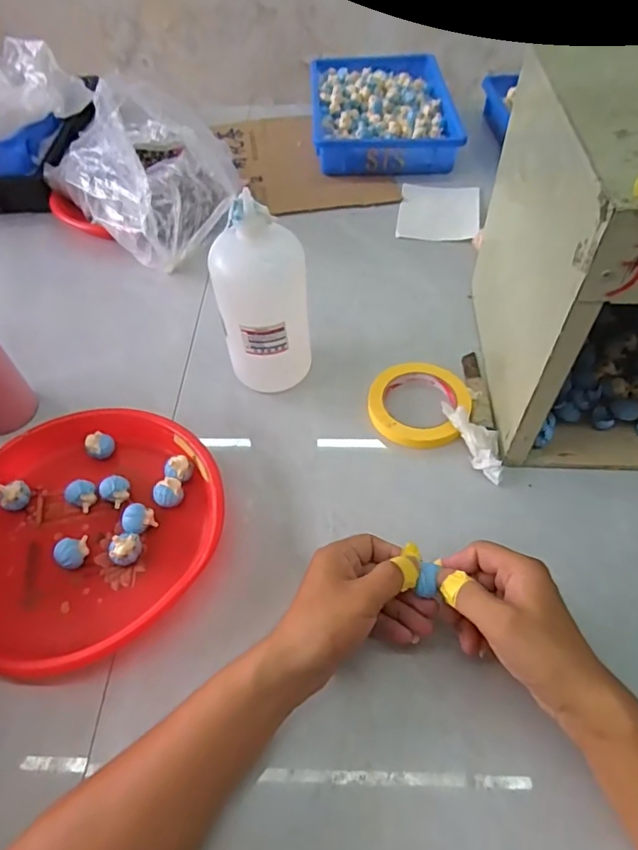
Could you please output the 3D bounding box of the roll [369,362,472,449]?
[{"bbox_3d":[0.108,-0.023,0.576,0.106,0.016,0.106,-2,53,2],"label":"roll"}]

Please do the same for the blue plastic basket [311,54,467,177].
[{"bbox_3d":[0.113,-0.574,0.974,0.243,0.061,0.380,-3,53,1],"label":"blue plastic basket"}]

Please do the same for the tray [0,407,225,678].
[{"bbox_3d":[-0.219,0.094,0.495,0.241,0.040,0.245,31,60,24],"label":"tray"}]

